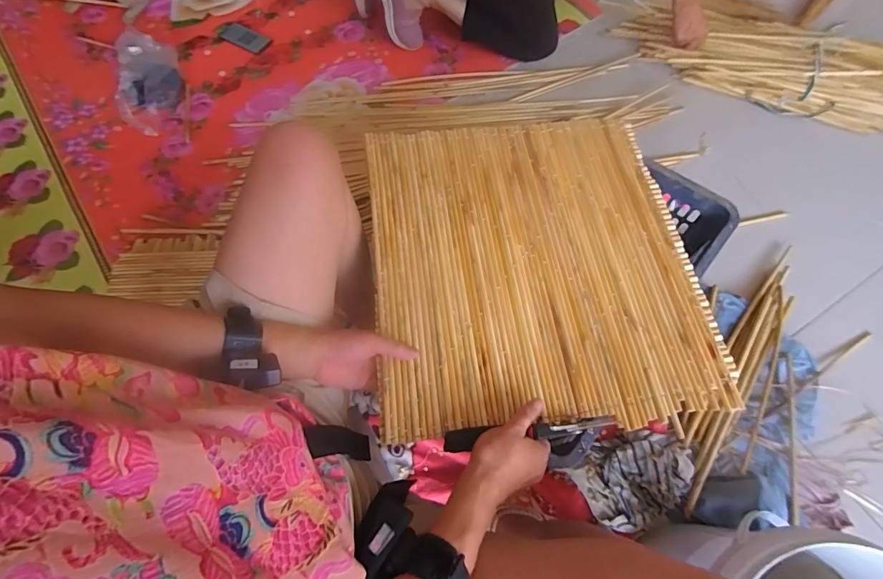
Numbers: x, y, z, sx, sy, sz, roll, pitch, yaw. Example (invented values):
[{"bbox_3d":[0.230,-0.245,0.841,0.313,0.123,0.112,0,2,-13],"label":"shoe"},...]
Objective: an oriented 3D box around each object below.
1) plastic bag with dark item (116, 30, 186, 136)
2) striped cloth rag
[{"bbox_3d":[-0.818,-0.588,1.155,0.162,0.094,0.334,-13,67,-4],"label":"plastic bag with dark item"},{"bbox_3d":[0.334,0.324,0.717,0.192,0.058,0.133,-16,67,-5],"label":"striped cloth rag"}]

